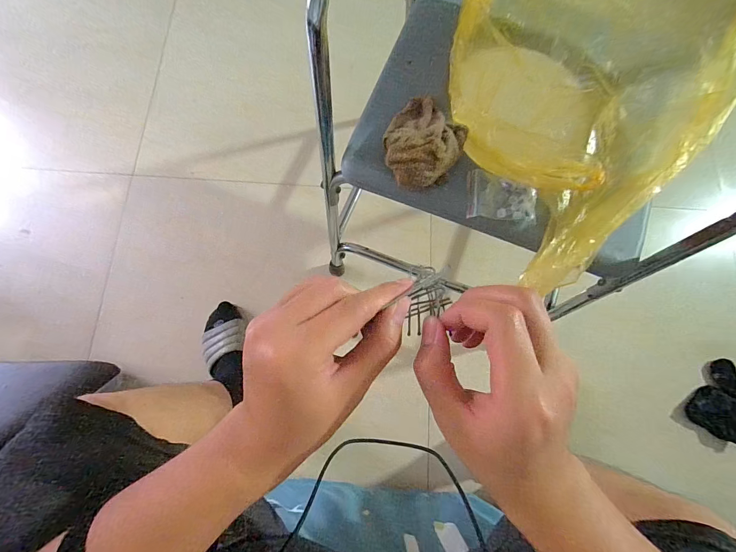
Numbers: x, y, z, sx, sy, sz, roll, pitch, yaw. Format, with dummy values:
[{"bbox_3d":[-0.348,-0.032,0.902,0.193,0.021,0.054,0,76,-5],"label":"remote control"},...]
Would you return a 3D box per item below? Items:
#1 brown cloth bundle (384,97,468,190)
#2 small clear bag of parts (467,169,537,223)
[{"bbox_3d":[0.077,-0.188,0.451,0.105,0.037,0.142,20,77,4],"label":"brown cloth bundle"},{"bbox_3d":[0.179,-0.108,0.450,0.088,0.010,0.066,5,77,0],"label":"small clear bag of parts"}]

